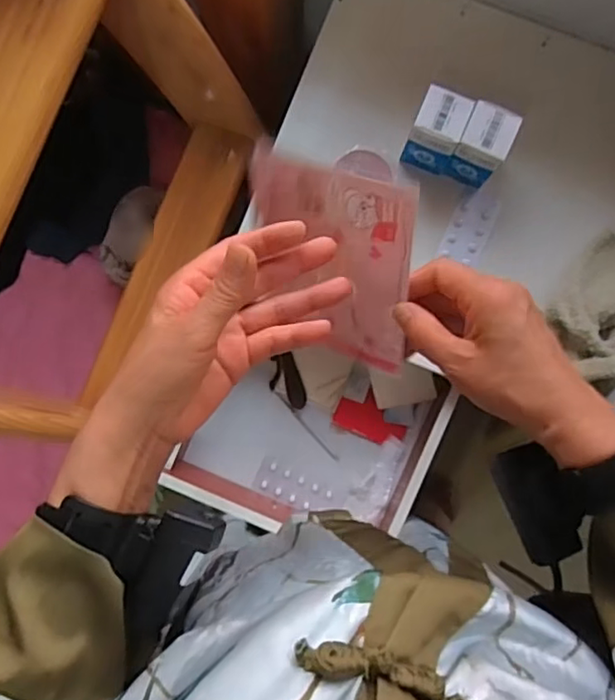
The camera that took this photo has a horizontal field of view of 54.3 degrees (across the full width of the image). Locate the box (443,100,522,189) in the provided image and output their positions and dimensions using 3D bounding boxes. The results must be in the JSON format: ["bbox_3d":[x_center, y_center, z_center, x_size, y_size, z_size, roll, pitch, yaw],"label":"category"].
[{"bbox_3d":[0.171,-0.199,0.598,0.047,0.083,0.049,23,84,1],"label":"box"}]

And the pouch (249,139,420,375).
[{"bbox_3d":[0.009,-0.066,0.422,0.009,0.128,0.150,-25,40,-38],"label":"pouch"}]

